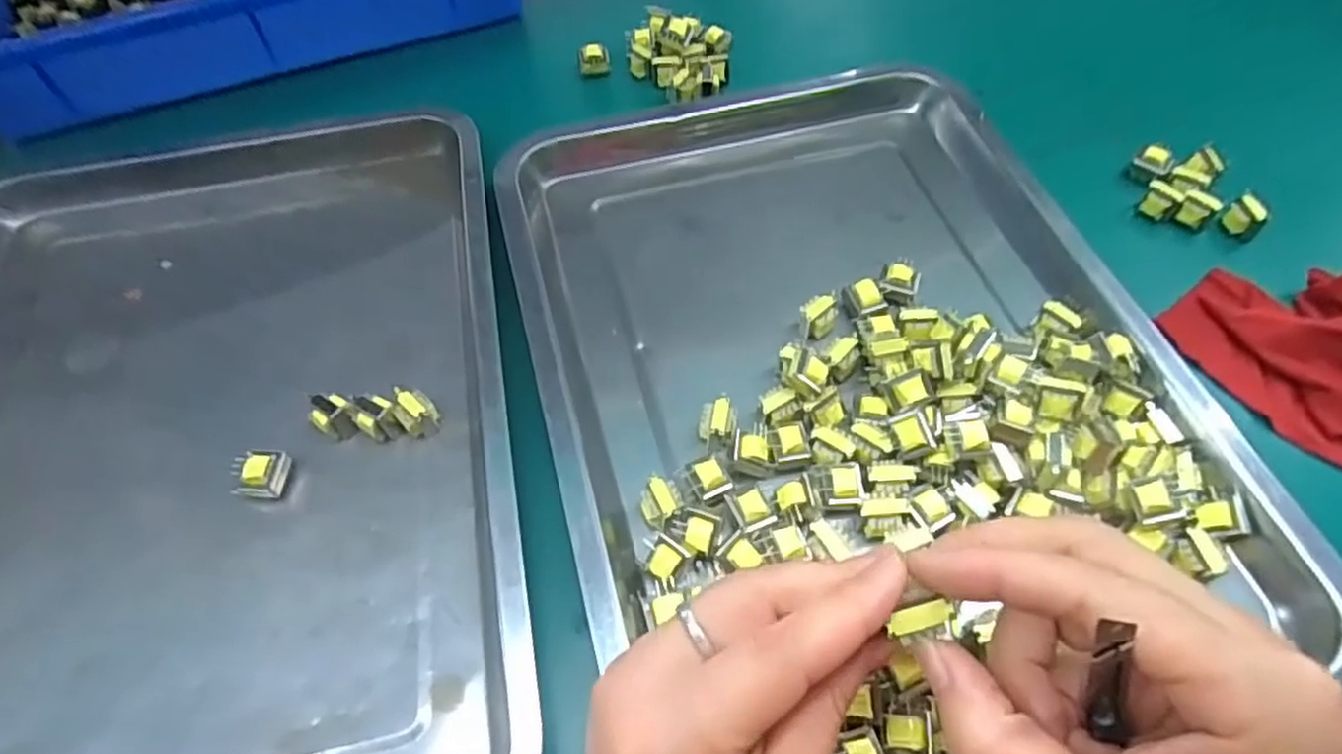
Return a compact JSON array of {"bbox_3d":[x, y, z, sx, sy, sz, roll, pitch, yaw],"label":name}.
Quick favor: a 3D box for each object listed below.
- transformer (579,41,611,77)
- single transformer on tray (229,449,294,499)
[{"bbox_3d":[-0.051,-0.211,0.485,0.021,0.017,0.015,-6,59,-3],"label":"transformer"},{"bbox_3d":[-0.184,0.044,0.329,0.018,0.019,0.020,-4,59,-2],"label":"single transformer on tray"}]

